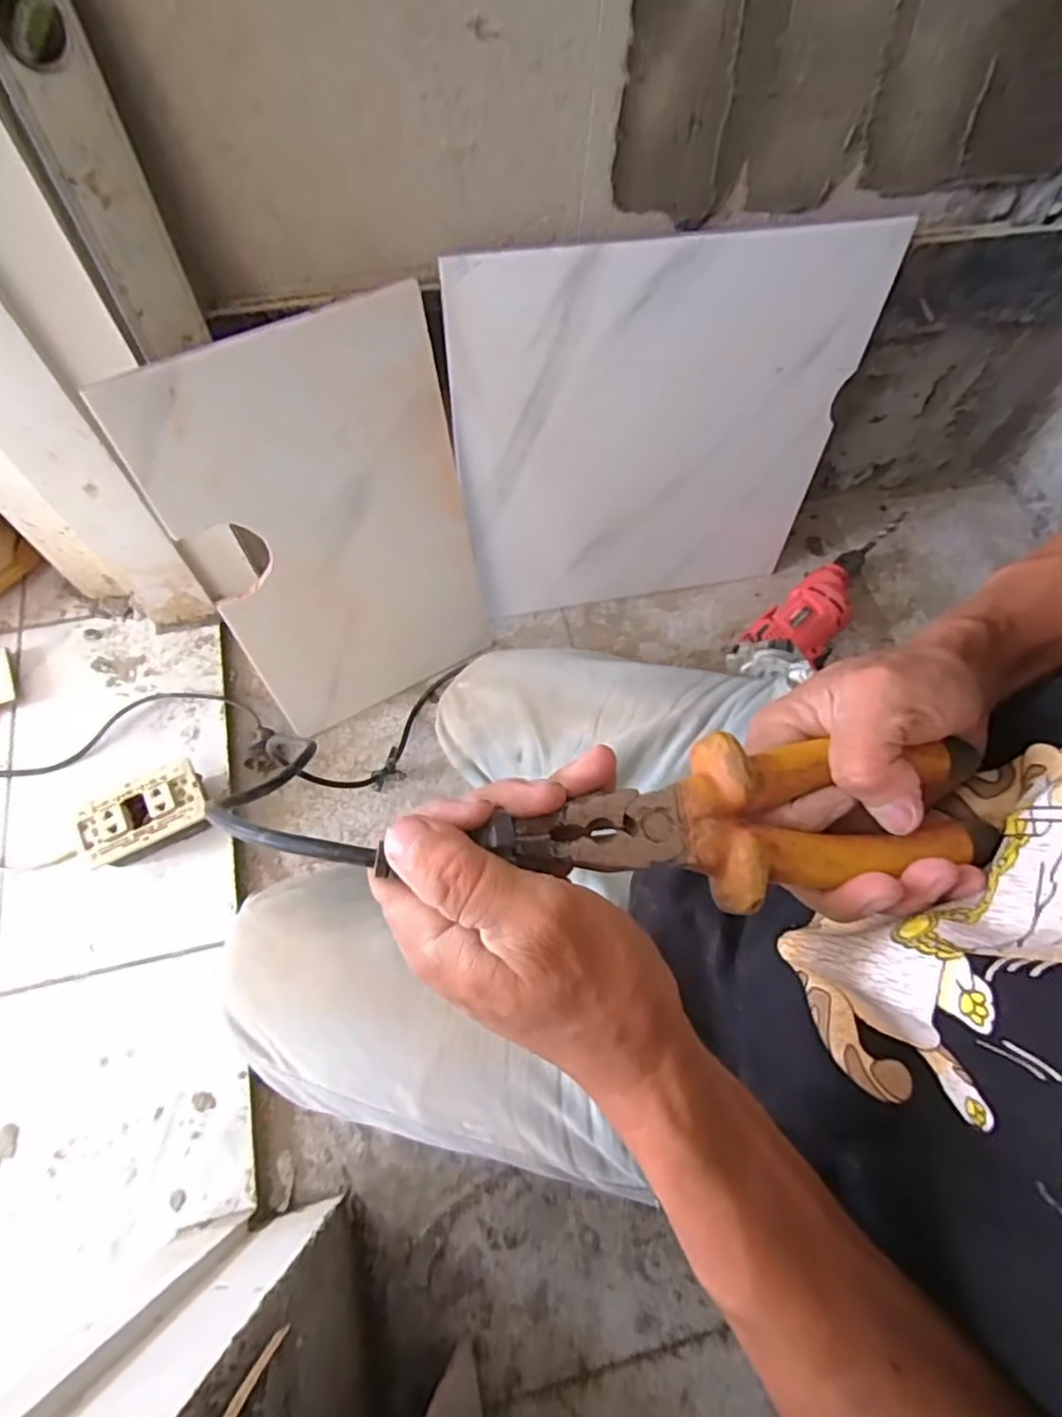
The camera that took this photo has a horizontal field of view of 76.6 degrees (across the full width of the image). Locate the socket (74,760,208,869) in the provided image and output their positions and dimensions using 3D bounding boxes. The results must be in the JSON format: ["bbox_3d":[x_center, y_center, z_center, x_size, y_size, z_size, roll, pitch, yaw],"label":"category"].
[{"bbox_3d":[-0.380,0.112,0.670,0.121,0.053,0.073,-28,70,-15],"label":"socket"}]

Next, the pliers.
[{"bbox_3d":[0.093,0.042,0.259,0.191,0.024,0.059,-1,66,-9],"label":"pliers"}]

